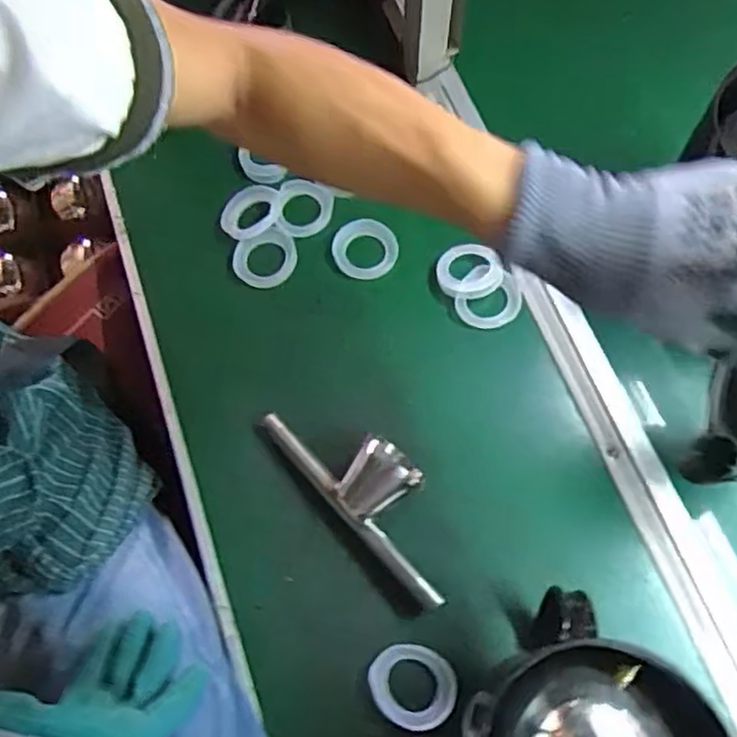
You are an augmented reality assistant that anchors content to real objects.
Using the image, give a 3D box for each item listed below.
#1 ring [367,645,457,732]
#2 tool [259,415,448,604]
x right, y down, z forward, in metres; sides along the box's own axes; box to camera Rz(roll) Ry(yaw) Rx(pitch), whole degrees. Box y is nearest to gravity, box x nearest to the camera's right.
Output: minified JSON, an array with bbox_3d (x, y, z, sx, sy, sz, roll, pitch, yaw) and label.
[{"bbox_3d":[0.032,0.232,0.502,0.064,0.007,0.054,14,71,5],"label":"ring"},{"bbox_3d":[0.001,0.091,0.537,0.063,0.051,0.195,-42,75,-13],"label":"tool"}]

